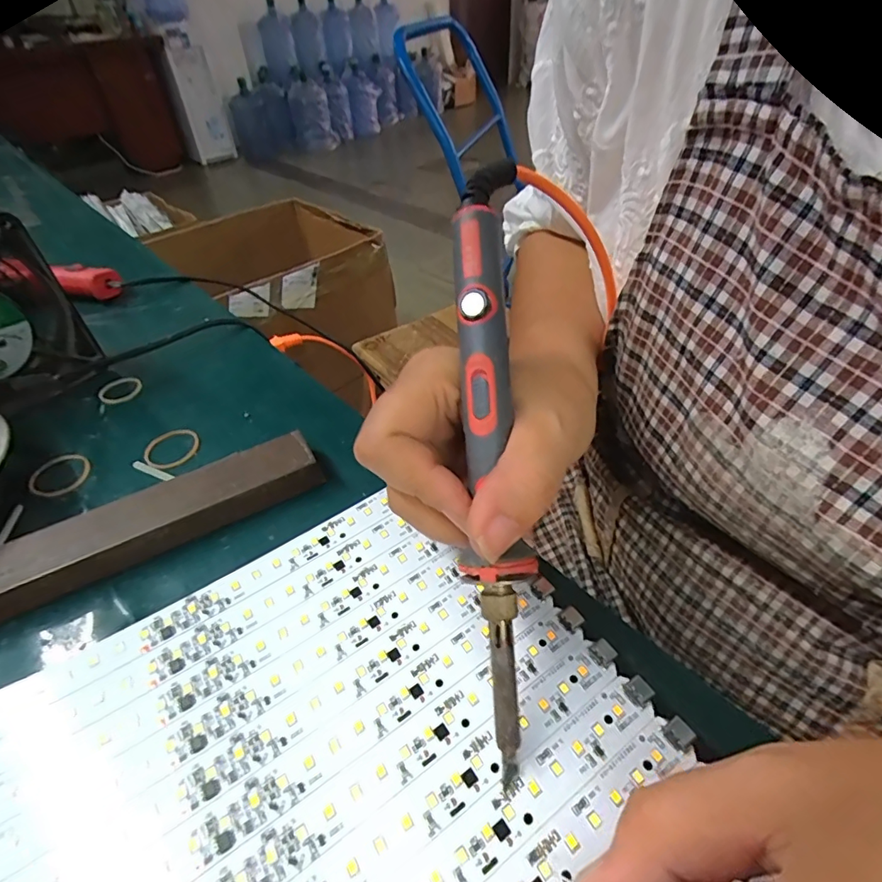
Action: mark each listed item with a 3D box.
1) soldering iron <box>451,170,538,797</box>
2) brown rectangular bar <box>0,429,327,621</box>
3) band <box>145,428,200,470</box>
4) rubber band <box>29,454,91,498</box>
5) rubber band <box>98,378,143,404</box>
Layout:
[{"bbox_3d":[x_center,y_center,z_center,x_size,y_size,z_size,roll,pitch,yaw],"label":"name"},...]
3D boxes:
[{"bbox_3d":[0.018,0.003,0.176,0.024,0.020,0.223,-3,84,0],"label":"soldering iron"},{"bbox_3d":[-0.157,0.043,0.254,0.187,0.020,0.033,-23,47,-20],"label":"brown rectangular bar"},{"bbox_3d":[-0.170,0.003,0.311,0.032,0.004,0.036,-25,48,-22],"label":"band"},{"bbox_3d":[-0.232,0.021,0.299,0.034,0.004,0.034,-36,53,-22],"label":"rubber band"},{"bbox_3d":[-0.232,-0.038,0.356,0.028,0.004,0.025,-35,52,-30],"label":"rubber band"}]

